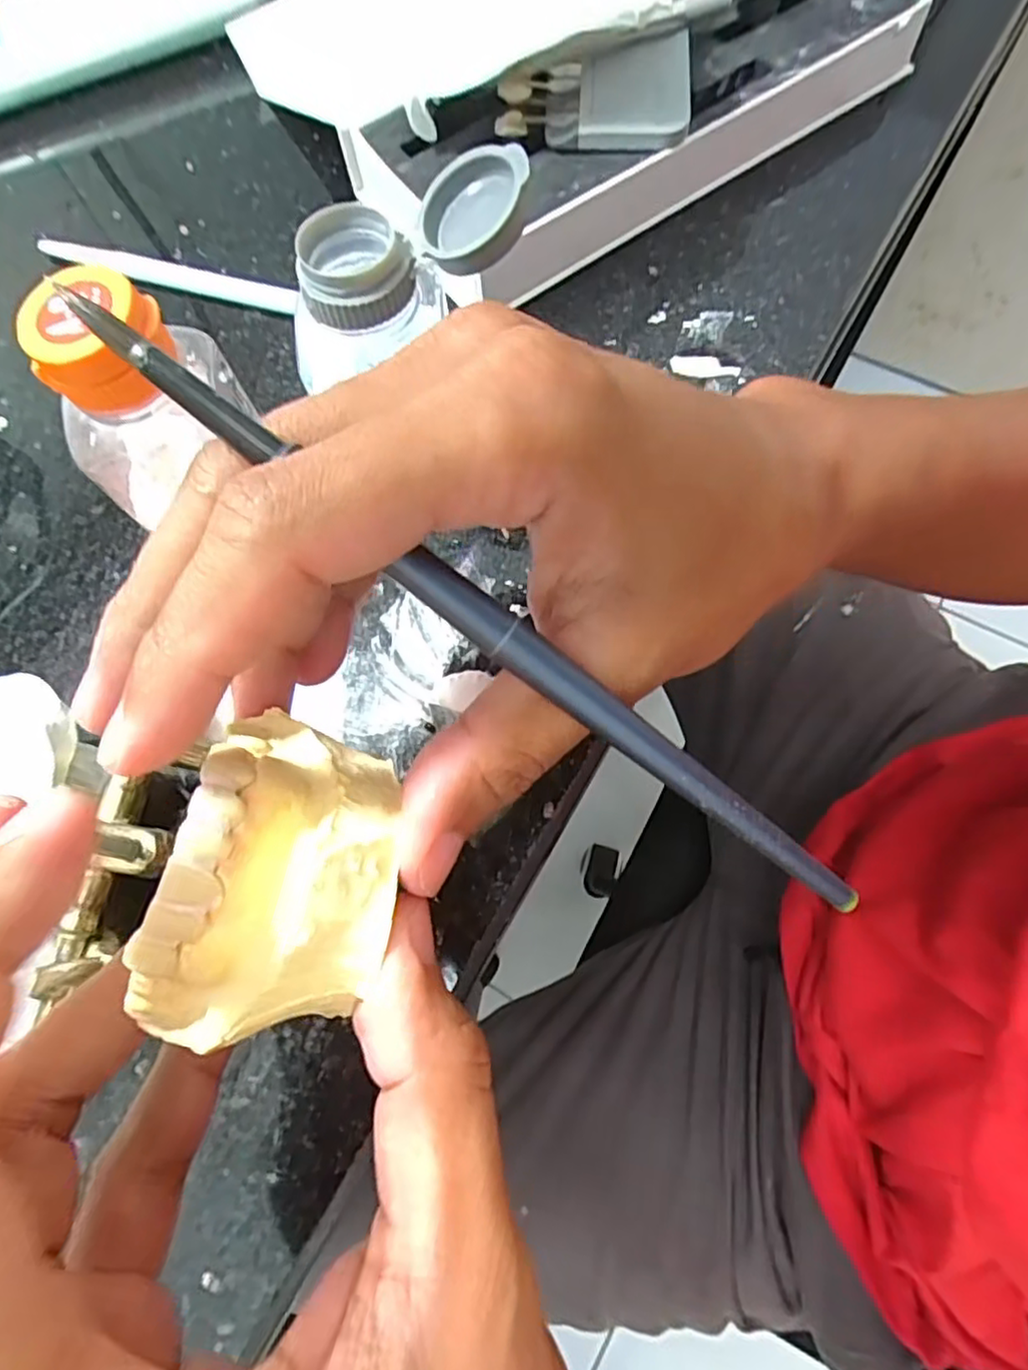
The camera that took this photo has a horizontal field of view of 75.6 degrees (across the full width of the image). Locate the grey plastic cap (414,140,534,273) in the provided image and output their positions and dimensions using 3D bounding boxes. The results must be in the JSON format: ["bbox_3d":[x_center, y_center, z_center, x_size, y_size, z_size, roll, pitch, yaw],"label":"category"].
[{"bbox_3d":[-0.010,-0.114,0.160,0.028,0.005,0.030,-6,79,29],"label":"grey plastic cap"}]

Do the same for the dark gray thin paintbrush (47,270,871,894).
[{"bbox_3d":[-0.002,-0.009,0.114,0.163,0.004,0.009,37,75,-9],"label":"dark gray thin paintbrush"}]

